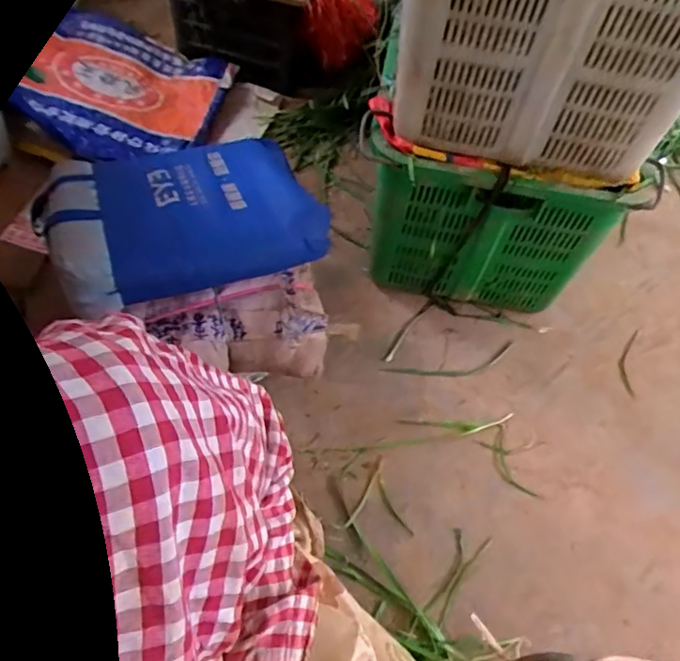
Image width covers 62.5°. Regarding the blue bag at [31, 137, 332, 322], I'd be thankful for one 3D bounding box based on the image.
[{"bbox_3d":[-0.260,-0.204,0.929,0.407,0.079,0.317,-13,57,-14],"label":"blue bag"}]

